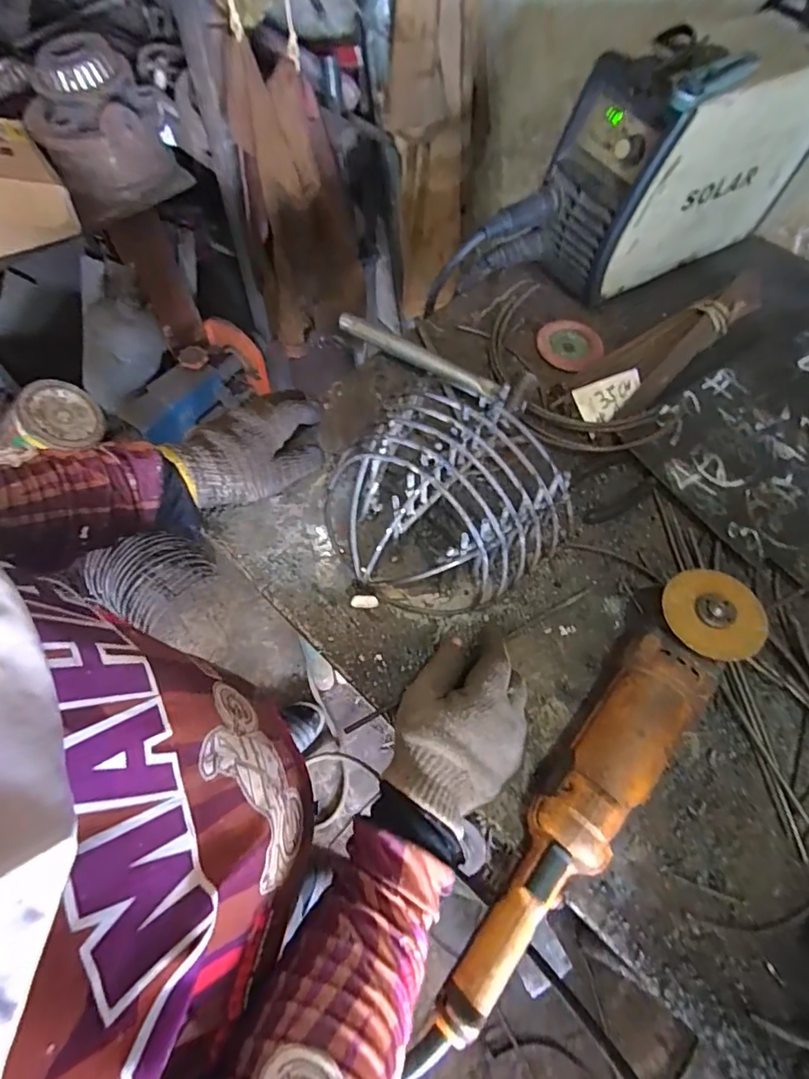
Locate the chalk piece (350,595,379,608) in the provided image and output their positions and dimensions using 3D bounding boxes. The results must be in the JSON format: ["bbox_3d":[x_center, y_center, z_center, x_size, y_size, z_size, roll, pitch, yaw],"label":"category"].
[{"bbox_3d":[-0.038,0.059,0.479,0.026,0.009,0.011,-5,63,-4],"label":"chalk piece"}]

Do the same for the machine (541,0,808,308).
[{"bbox_3d":[0.365,-0.489,0.647,0.385,0.240,0.144,-30,67,-15],"label":"machine"}]

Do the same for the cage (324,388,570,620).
[{"bbox_3d":[0.037,-0.038,0.475,0.190,0.105,0.193,1,63,-1],"label":"cage"}]

